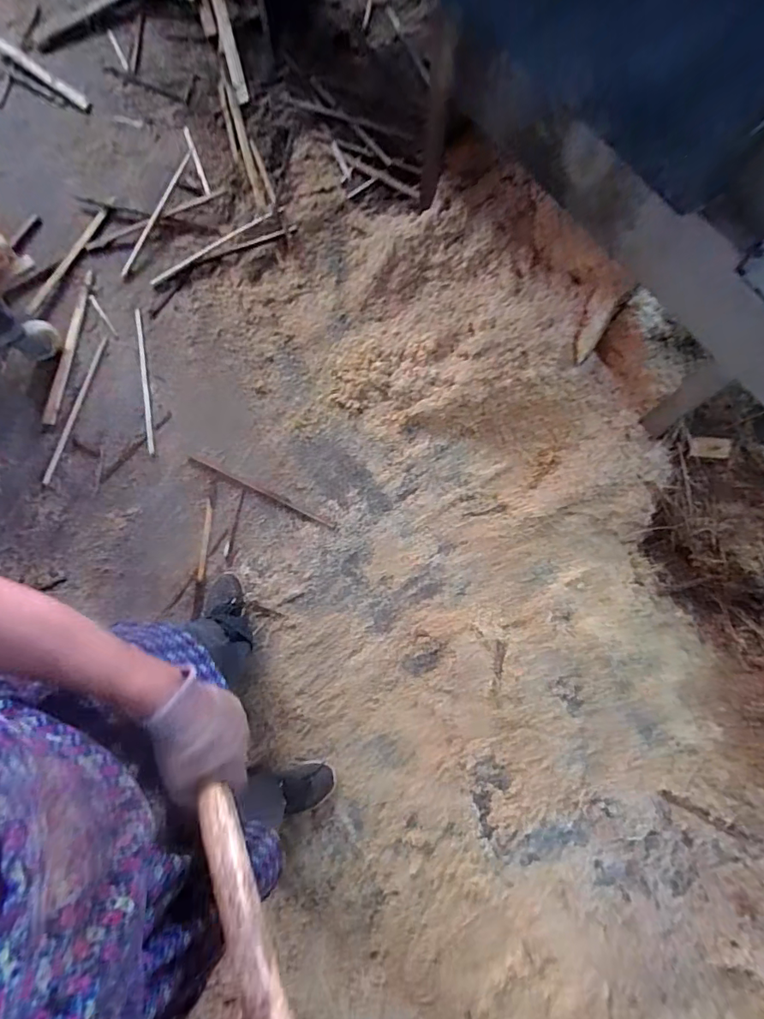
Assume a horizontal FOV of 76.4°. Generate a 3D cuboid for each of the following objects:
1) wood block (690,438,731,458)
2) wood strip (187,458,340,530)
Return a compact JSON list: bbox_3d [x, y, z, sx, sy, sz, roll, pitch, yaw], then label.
[{"bbox_3d":[0.792,-0.150,1.170,0.090,0.025,0.047,5,75,0],"label":"wood block"},{"bbox_3d":[-0.345,-0.052,1.394,0.470,0.006,0.017,26,79,6],"label":"wood strip"}]

